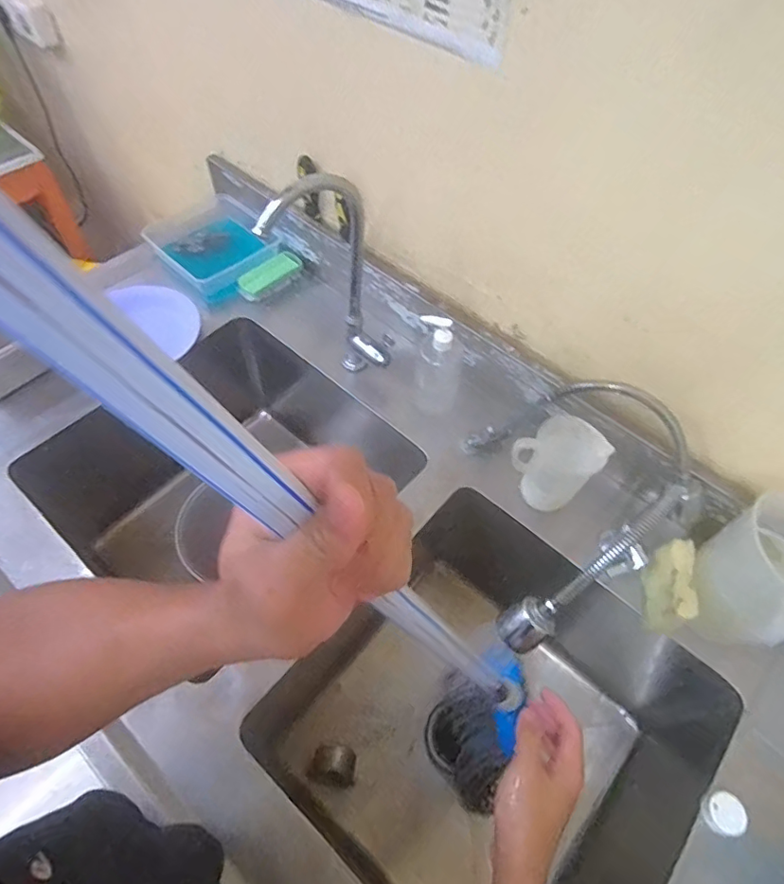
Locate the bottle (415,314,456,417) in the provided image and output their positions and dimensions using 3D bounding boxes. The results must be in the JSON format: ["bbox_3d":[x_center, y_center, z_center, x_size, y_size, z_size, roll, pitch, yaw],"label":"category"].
[{"bbox_3d":[0.074,-0.129,0.806,0.072,0.142,0.047,17,58,7],"label":"bottle"}]

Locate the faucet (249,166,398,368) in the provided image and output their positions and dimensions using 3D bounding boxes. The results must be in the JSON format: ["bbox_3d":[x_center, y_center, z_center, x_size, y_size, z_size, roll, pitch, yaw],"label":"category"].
[{"bbox_3d":[-0.092,-0.211,0.758,0.171,0.372,0.082,-17,60,-14],"label":"faucet"}]

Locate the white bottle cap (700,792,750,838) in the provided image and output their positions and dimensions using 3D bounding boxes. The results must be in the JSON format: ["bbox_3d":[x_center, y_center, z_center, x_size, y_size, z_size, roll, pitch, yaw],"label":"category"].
[{"bbox_3d":[0.369,0.412,0.591,0.042,0.019,0.039,2,58,-3],"label":"white bottle cap"}]

